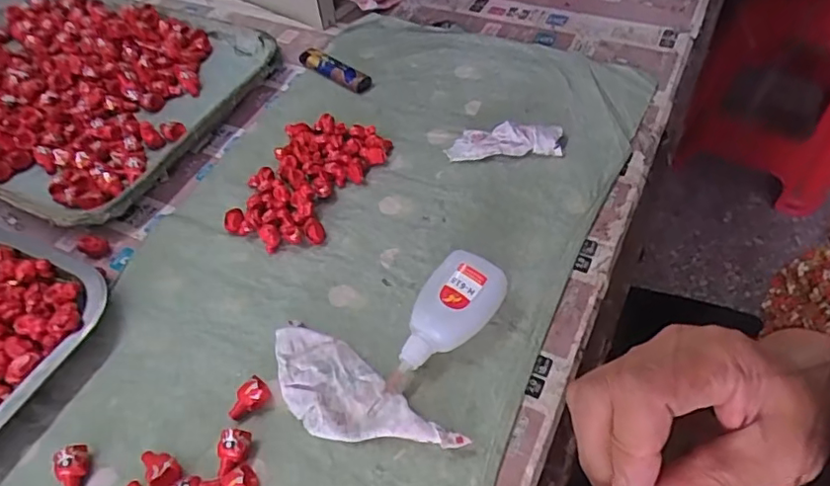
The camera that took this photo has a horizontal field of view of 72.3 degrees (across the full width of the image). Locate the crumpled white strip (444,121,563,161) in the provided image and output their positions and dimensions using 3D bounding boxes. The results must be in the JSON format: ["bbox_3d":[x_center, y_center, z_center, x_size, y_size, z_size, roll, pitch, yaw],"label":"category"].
[{"bbox_3d":[0.069,-0.079,0.437,0.086,0.021,0.025,1,53,4],"label":"crumpled white strip"}]

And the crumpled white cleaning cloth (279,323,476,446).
[{"bbox_3d":[-0.037,0.091,0.325,0.123,0.013,0.048,32,61,24],"label":"crumpled white cleaning cloth"}]

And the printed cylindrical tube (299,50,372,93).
[{"bbox_3d":[-0.075,-0.158,0.515,0.084,0.012,0.020,34,62,26],"label":"printed cylindrical tube"}]

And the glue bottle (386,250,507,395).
[{"bbox_3d":[0.015,0.049,0.344,0.042,0.029,0.094,31,60,24],"label":"glue bottle"}]

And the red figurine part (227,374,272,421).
[{"bbox_3d":[-0.098,0.091,0.331,0.016,0.015,0.025,37,63,27],"label":"red figurine part"}]

